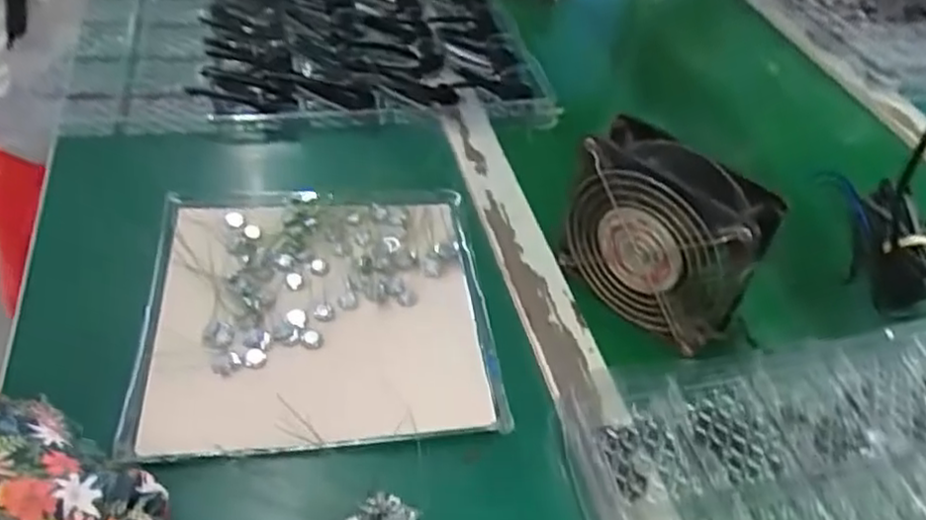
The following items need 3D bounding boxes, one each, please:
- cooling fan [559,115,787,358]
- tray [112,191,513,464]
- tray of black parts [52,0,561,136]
[{"bbox_3d":[0.124,-0.016,0.450,0.050,0.106,0.119,-30,58,-34],"label":"cooling fan"},{"bbox_3d":[-0.089,0.023,0.447,0.201,0.018,0.207,-2,44,-10],"label":"tray"},{"bbox_3d":[-0.154,-0.225,0.692,0.410,0.038,0.346,-4,45,-12],"label":"tray of black parts"}]

